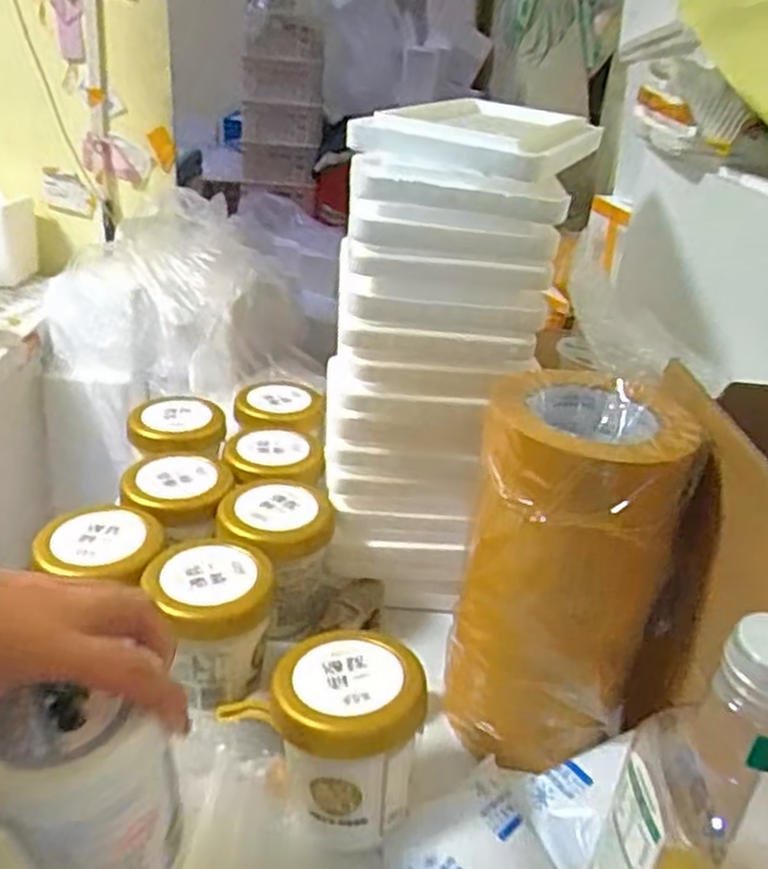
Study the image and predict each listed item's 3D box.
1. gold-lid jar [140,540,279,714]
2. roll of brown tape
[{"bbox_3d":[-0.122,0.132,0.548,0.082,0.085,0.087,4,28,-2],"label":"gold-lid jar"},{"bbox_3d":[0.120,0.092,0.509,0.110,0.230,0.117,19,30,23],"label":"roll of brown tape"}]

